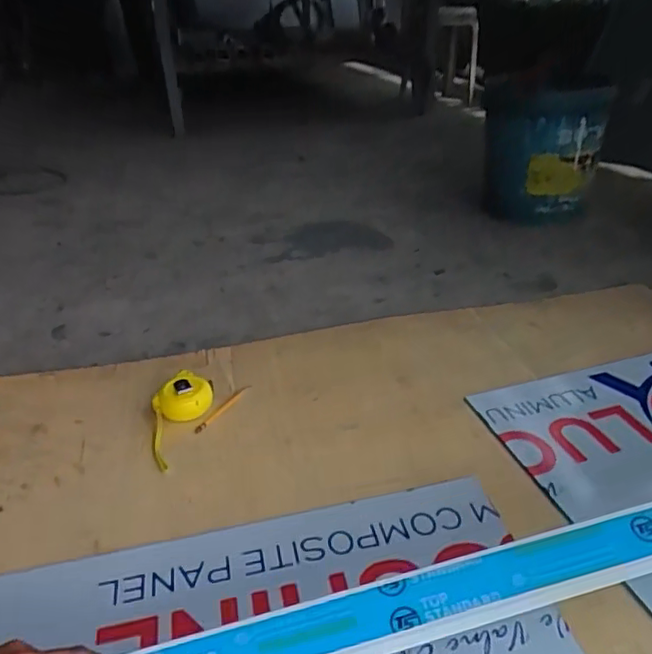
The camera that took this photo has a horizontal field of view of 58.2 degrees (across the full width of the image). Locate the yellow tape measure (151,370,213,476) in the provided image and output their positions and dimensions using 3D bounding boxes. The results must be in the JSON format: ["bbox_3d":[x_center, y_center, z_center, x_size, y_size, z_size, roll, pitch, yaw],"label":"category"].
[{"bbox_3d":[-0.220,0.123,0.828,0.080,0.042,0.160,8,32,18],"label":"yellow tape measure"}]

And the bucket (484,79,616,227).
[{"bbox_3d":[0.524,-0.435,1.441,0.266,0.315,0.319,6,32,15],"label":"bucket"}]

